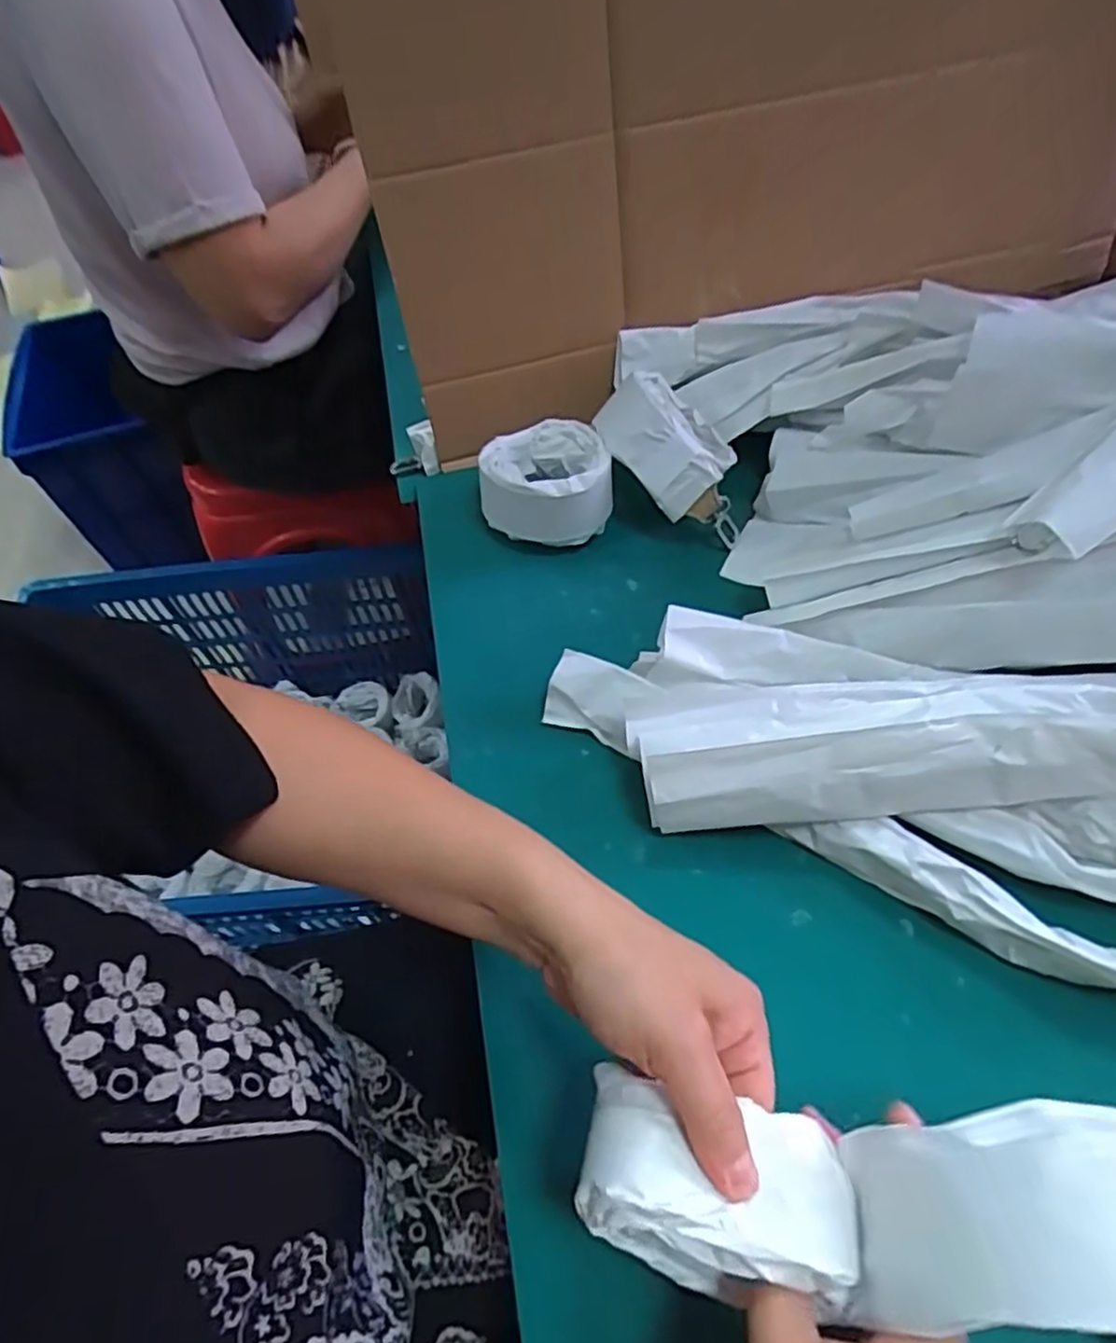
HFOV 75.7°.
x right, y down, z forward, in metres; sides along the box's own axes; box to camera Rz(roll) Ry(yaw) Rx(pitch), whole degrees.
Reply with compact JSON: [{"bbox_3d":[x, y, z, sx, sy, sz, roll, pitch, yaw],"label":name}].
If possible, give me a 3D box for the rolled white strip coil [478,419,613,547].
[{"bbox_3d":[-0.009,-0.133,0.518,0.093,0.064,0.087,-3,57,3],"label":"rolled white strip coil"}]

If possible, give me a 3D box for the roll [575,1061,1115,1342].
[{"bbox_3d":[0.124,0.173,0.231,0.228,0.058,0.062,-9,55,18],"label":"roll"}]

